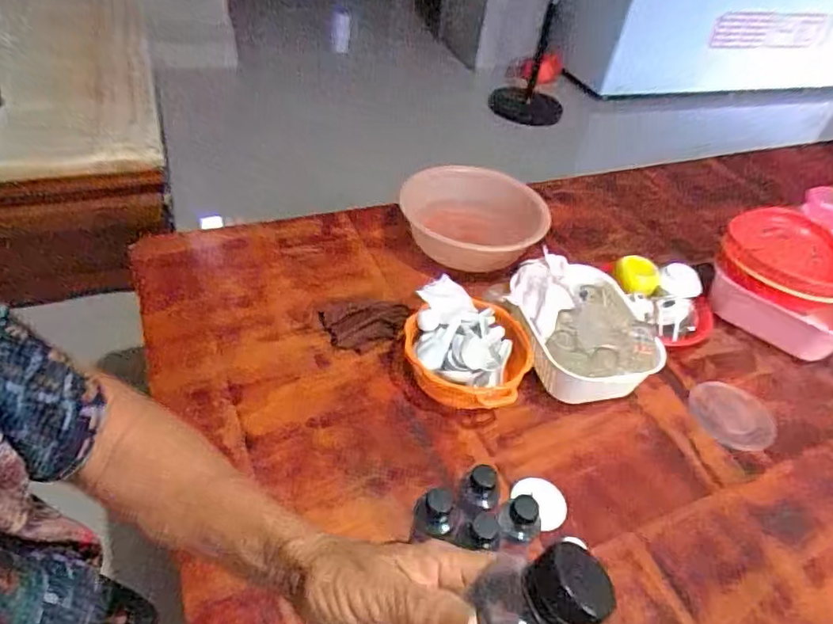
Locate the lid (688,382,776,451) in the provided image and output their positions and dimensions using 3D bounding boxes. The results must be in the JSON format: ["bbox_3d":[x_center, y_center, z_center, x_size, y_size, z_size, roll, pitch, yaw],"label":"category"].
[{"bbox_3d":[0.576,0.185,1.024,0.145,0.005,0.145,4,42,-4],"label":"lid"}]

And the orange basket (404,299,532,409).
[{"bbox_3d":[0.084,0.077,0.984,0.219,0.080,0.217,14,42,7],"label":"orange basket"}]

